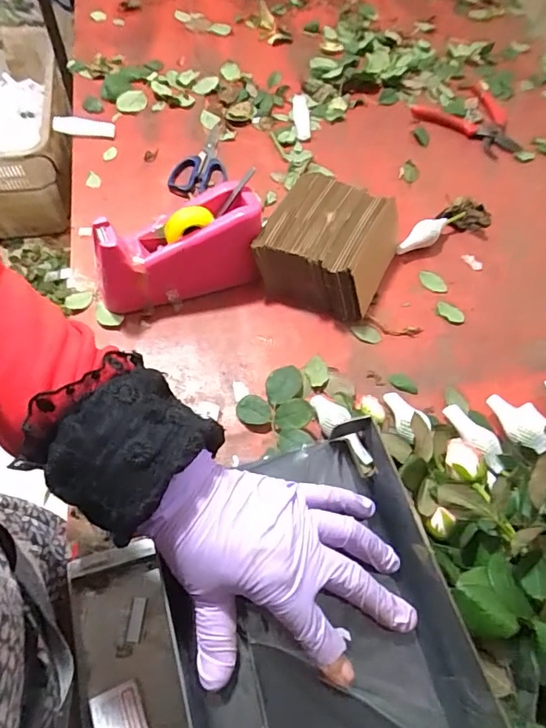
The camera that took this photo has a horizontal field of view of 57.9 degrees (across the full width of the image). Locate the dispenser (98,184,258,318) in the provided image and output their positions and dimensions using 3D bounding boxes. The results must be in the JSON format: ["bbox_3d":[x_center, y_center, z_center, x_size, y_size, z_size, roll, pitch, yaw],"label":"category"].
[{"bbox_3d":[-0.112,-0.135,0.586,0.189,0.103,0.071,-17,61,-13],"label":"dispenser"}]

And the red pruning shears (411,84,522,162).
[{"bbox_3d":[0.333,-0.395,0.819,0.146,0.025,0.162,-21,61,-15],"label":"red pruning shears"}]

